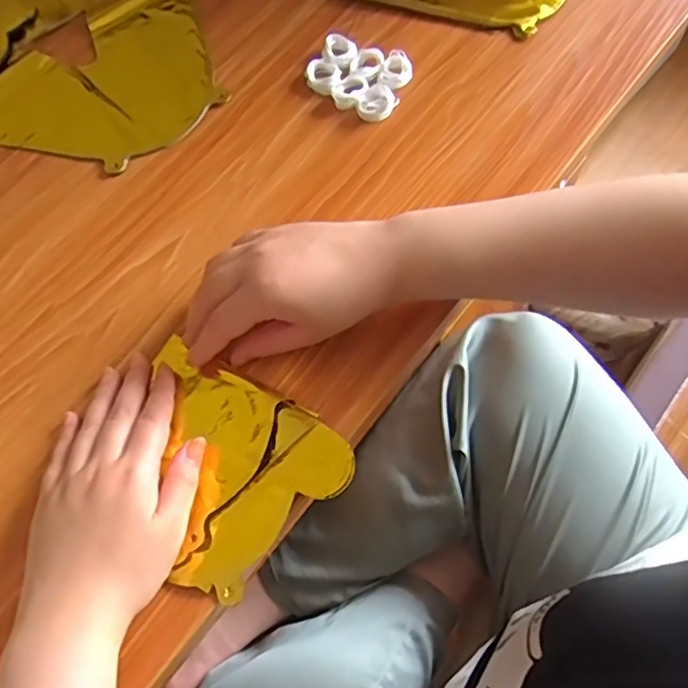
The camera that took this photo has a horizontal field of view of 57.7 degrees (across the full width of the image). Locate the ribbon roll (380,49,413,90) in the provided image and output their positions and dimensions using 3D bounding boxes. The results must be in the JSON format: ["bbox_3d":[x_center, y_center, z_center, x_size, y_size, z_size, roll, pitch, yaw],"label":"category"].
[{"bbox_3d":[0.044,-0.229,0.522,0.026,0.013,0.034,3,66,4],"label":"ribbon roll"}]

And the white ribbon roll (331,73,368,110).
[{"bbox_3d":[0.005,-0.209,0.516,0.027,0.010,0.035,28,71,14],"label":"white ribbon roll"}]

